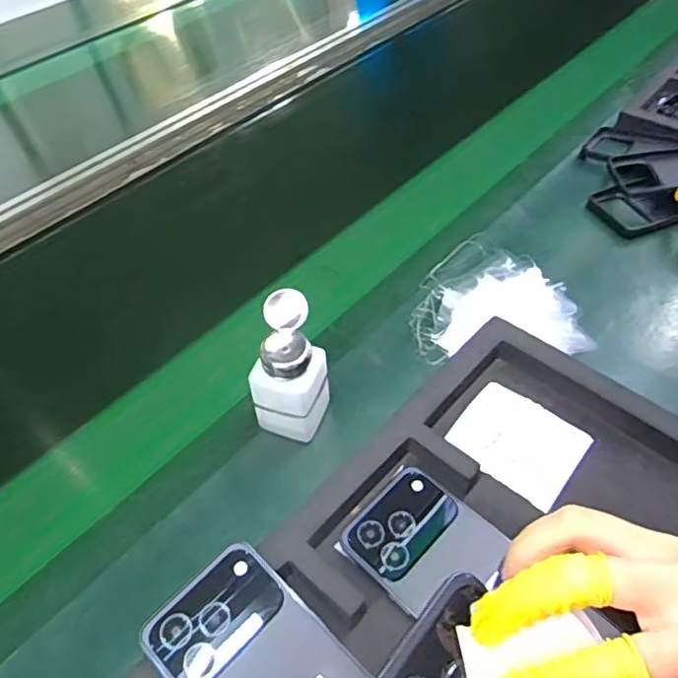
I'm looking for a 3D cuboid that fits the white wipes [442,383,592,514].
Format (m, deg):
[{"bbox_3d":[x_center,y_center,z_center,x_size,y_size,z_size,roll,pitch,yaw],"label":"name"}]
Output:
[{"bbox_3d":[0.129,0.072,0.415,0.084,0.007,0.067,31,58,27],"label":"white wipes"}]

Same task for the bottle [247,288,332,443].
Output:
[{"bbox_3d":[-0.036,0.027,0.486,0.057,0.123,0.077,16,52,18],"label":"bottle"}]

